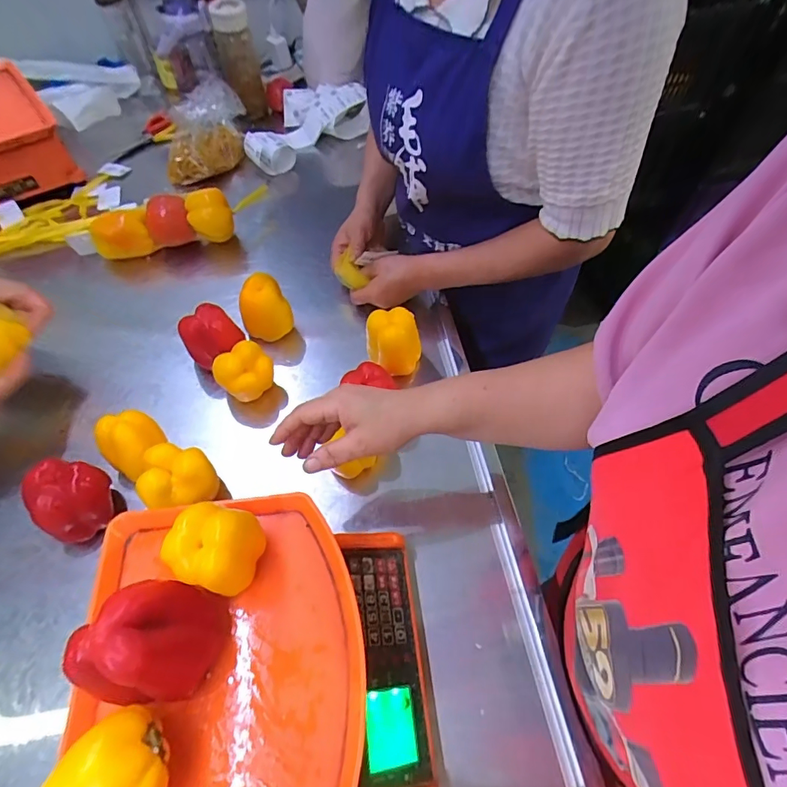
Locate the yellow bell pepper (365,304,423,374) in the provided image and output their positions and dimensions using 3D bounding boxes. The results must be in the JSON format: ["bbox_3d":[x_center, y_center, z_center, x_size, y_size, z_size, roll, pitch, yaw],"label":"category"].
[{"bbox_3d":[-0.001,-0.066,0.627,0.078,0.079,0.058,-4,58,-4],"label":"yellow bell pepper"}]

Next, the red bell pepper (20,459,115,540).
[{"bbox_3d":[-0.357,0.122,0.516,0.071,0.092,0.074,-14,59,-10],"label":"red bell pepper"}]

